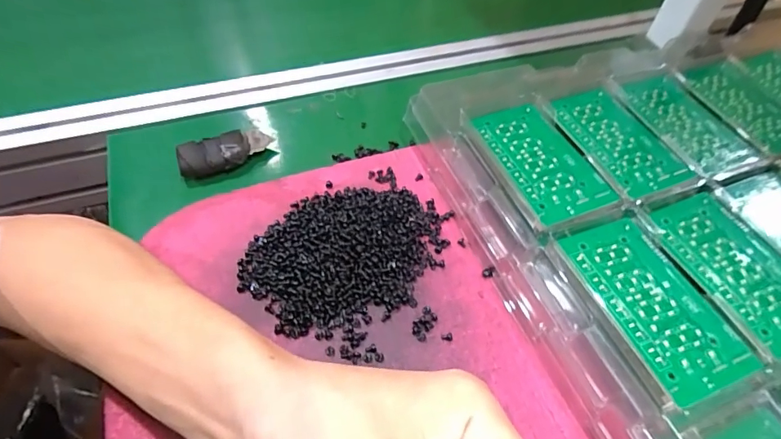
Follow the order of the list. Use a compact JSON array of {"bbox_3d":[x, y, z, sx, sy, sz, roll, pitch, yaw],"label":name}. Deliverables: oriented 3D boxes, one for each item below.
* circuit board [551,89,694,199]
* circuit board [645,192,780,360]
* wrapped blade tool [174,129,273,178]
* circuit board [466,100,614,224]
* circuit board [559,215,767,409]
[{"bbox_3d":[0.168,-0.061,0.348,0.058,0.004,0.101,-15,55,-16],"label":"circuit board"},{"bbox_3d":[0.213,0.028,0.289,0.058,0.005,0.105,-14,55,-15],"label":"circuit board"},{"bbox_3d":[-0.127,-0.054,0.366,0.071,0.017,0.028,-24,58,-21],"label":"wrapped blade tool"},{"bbox_3d":[0.101,-0.043,0.329,0.057,0.004,0.105,-16,54,-13],"label":"circuit board"},{"bbox_3d":[0.148,0.044,0.266,0.058,0.005,0.104,-15,55,-16],"label":"circuit board"}]

